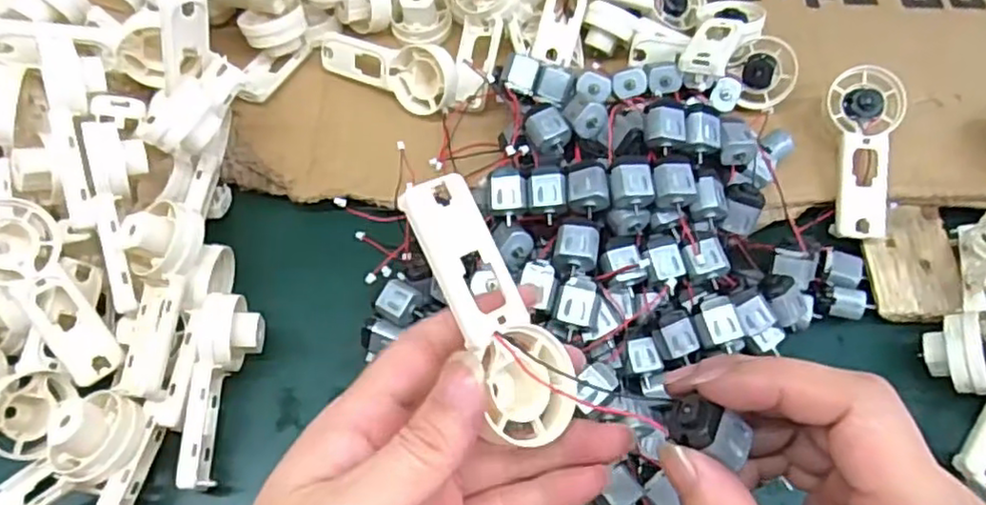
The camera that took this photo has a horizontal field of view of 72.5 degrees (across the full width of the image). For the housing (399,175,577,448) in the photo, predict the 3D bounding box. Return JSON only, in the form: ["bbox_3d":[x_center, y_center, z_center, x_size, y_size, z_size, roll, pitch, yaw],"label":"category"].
[{"bbox_3d":[-0.001,0.019,0.225,0.032,0.013,0.093,-28,96,-12],"label":"housing"}]

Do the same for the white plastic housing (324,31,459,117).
[{"bbox_3d":[-0.062,-0.112,0.407,0.092,0.039,0.017,21,29,19],"label":"white plastic housing"}]

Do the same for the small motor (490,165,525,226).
[{"bbox_3d":[0.007,-0.028,0.331,0.019,0.011,0.026,-4,85,3],"label":"small motor"}]

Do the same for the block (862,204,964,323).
[{"bbox_3d":[0.222,0.003,0.358,0.043,0.009,0.068,6,62,6],"label":"block"}]

